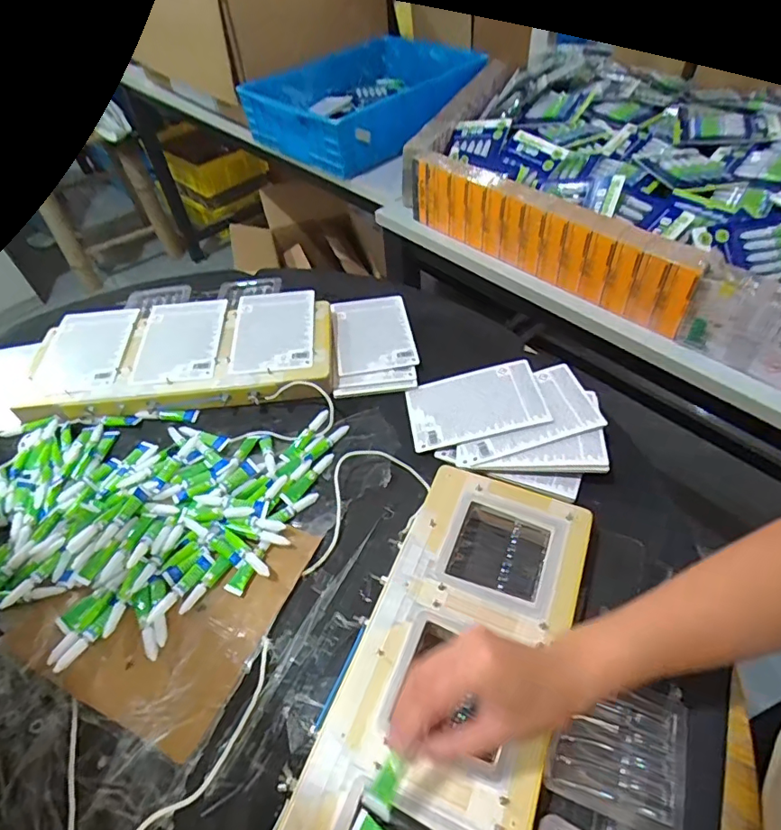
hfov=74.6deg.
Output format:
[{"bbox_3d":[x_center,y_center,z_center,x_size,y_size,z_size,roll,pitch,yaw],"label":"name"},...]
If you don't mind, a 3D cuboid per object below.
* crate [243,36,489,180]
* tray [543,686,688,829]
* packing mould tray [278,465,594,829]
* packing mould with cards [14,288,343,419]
[{"bbox_3d":[-0.051,-0.794,1.276,0.411,0.114,0.580,26,56,25],"label":"crate"},{"bbox_3d":[0.190,0.274,0.425,0.101,0.012,0.102,15,52,18],"label":"tray"},{"bbox_3d":[0.047,0.233,0.438,0.178,0.031,0.420,20,52,21],"label":"packing mould tray"},{"bbox_3d":[-0.294,-0.093,0.743,0.412,0.036,0.203,-6,49,0],"label":"packing mould with cards"}]

